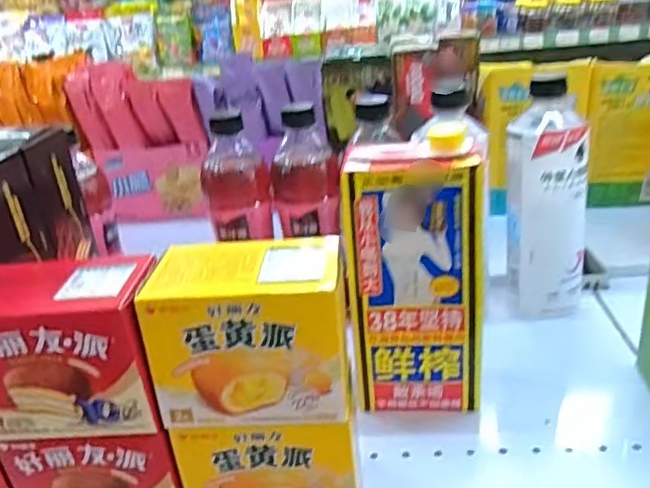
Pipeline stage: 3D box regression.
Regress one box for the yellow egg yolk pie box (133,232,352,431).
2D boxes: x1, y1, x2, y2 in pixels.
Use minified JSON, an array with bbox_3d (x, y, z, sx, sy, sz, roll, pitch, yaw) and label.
[{"bbox_3d":[-0.041,0.048,0.350,0.108,0.089,0.062,-4,26,4],"label":"yellow egg yolk pie box"}]

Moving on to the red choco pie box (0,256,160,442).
[{"bbox_3d":[-0.152,0.058,0.357,0.110,0.092,0.061,-4,26,4],"label":"red choco pie box"}]

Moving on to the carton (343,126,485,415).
[{"bbox_3d":[0.065,0.023,0.437,0.089,0.200,0.050,-3,26,6],"label":"carton"}]

